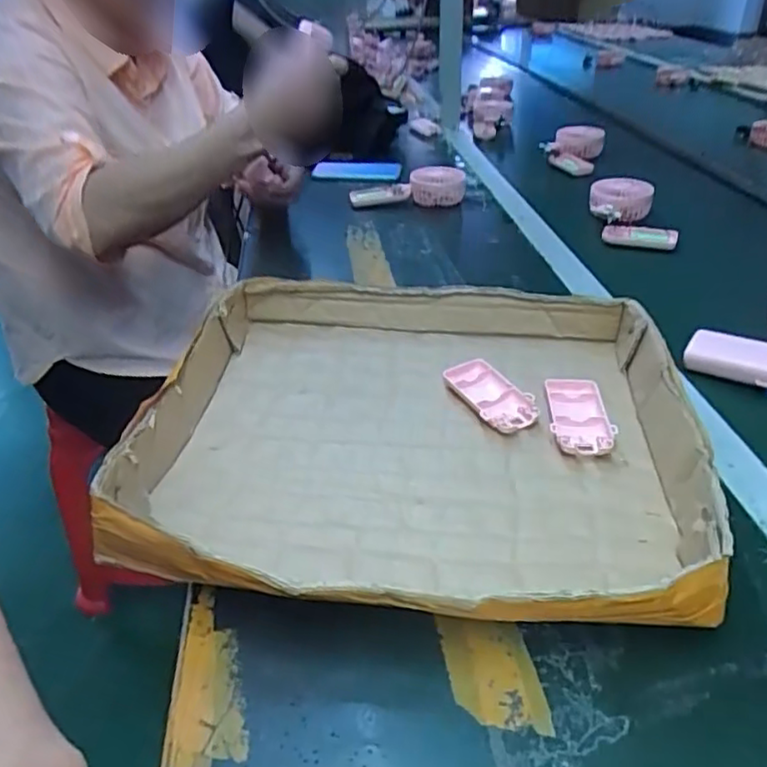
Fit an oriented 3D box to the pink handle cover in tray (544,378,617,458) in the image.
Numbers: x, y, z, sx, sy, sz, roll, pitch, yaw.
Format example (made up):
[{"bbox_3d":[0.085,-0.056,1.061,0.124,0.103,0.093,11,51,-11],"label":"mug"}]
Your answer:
[{"bbox_3d":[0.163,0.029,0.542,0.049,0.018,0.088,4,35,8],"label":"pink handle cover in tray"}]

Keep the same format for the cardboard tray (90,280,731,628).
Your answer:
[{"bbox_3d":[0.026,0.027,0.518,0.396,0.062,0.373,2,35,6],"label":"cardboard tray"}]

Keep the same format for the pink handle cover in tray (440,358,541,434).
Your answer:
[{"bbox_3d":[0.096,0.011,0.571,0.047,0.017,0.090,-16,37,-19],"label":"pink handle cover in tray"}]

